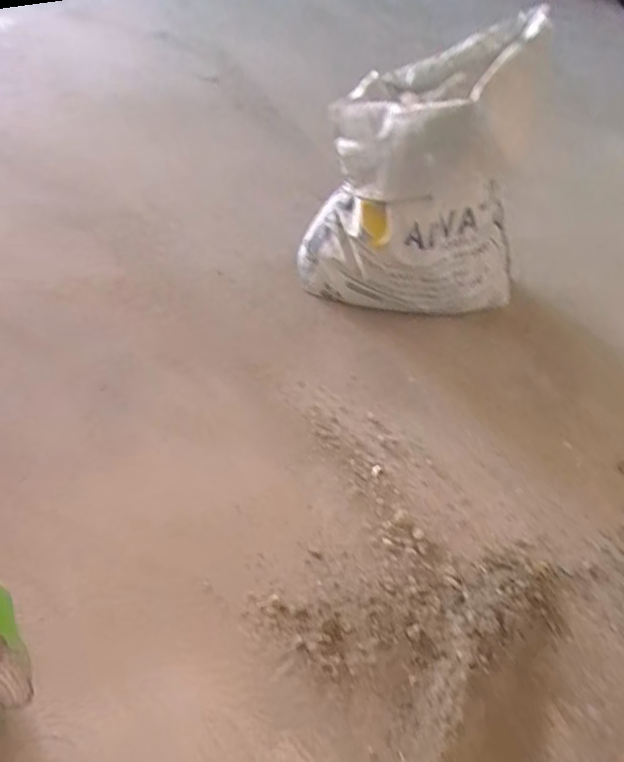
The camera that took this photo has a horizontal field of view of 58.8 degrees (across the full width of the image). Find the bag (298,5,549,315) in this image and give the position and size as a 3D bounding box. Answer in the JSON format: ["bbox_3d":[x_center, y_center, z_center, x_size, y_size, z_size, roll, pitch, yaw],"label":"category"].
[{"bbox_3d":[0.166,-0.271,0.795,0.284,0.359,0.266,34,52,22],"label":"bag"}]

